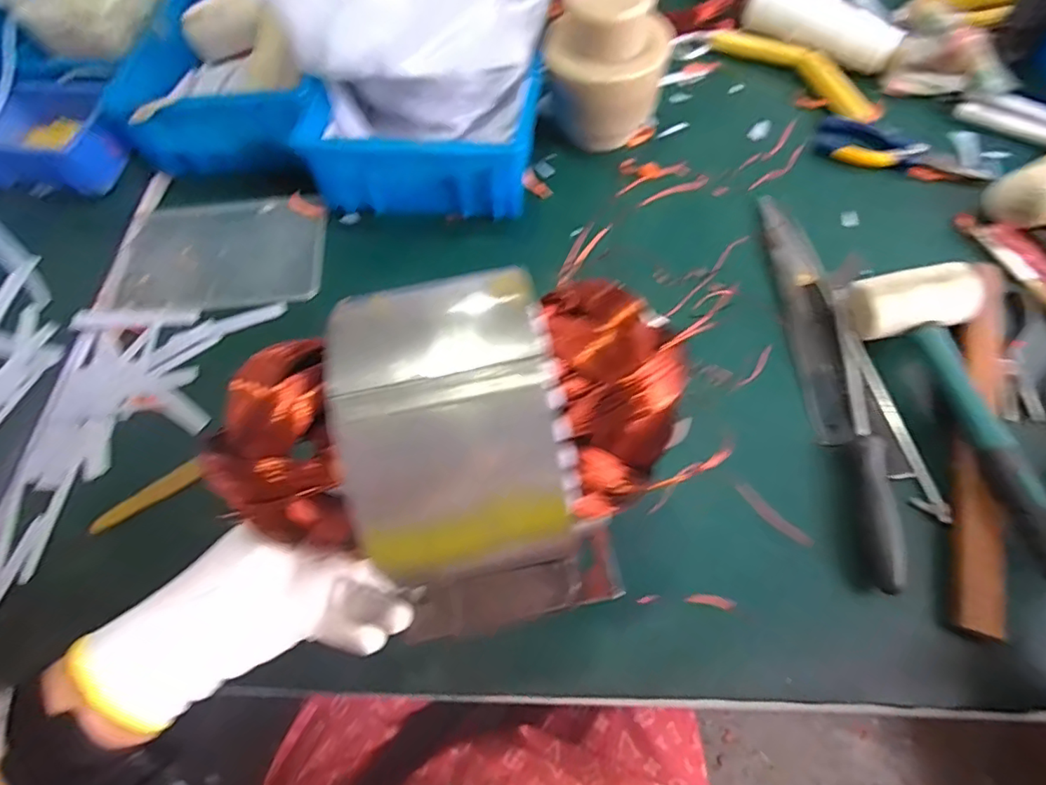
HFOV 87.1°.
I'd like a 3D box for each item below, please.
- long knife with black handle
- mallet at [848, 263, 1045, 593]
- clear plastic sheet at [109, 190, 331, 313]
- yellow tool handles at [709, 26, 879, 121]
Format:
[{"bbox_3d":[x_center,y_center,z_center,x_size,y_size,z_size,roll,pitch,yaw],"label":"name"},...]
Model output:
[{"bbox_3d":[0.232,-0.024,0.417,0.044,0.016,0.322,-3,62,1],"label":"long knife with black handle"},{"bbox_3d":[0.317,0.035,0.361,0.080,0.046,0.272,-13,62,-4],"label":"mallet"},{"bbox_3d":[-0.273,-0.131,0.503,0.177,0.005,0.117,-7,62,-1],"label":"clear plastic sheet"},{"bbox_3d":[0.289,-0.345,0.585,0.049,0.017,0.201,-36,66,-15],"label":"yellow tool handles"}]

